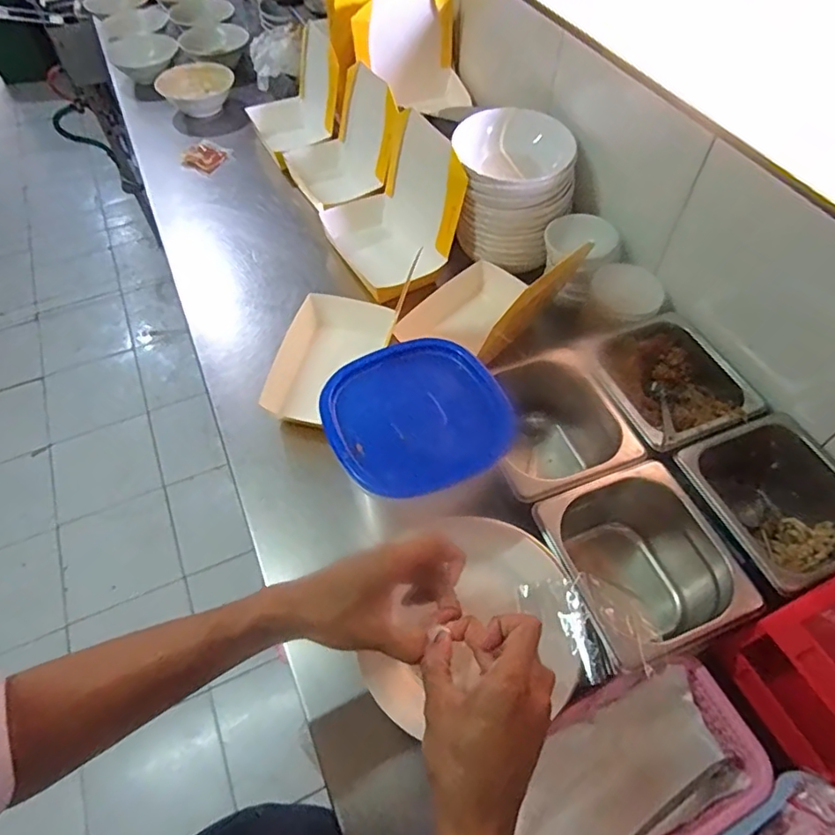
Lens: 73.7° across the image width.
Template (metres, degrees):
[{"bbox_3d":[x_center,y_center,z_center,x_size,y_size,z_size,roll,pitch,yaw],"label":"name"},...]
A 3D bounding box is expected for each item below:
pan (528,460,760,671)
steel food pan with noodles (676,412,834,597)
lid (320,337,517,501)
[{"bbox_3d":[0.219,0.158,0.578,0.165,0.129,0.169,-18,58,-12],"label":"pan"},{"bbox_3d":[0.385,0.089,0.612,0.169,0.102,0.148,-19,58,-13],"label":"steel food pan with noodles"},{"bbox_3d":[-0.002,-0.002,0.528,0.161,0.023,0.157,-19,58,-13],"label":"lid"}]

